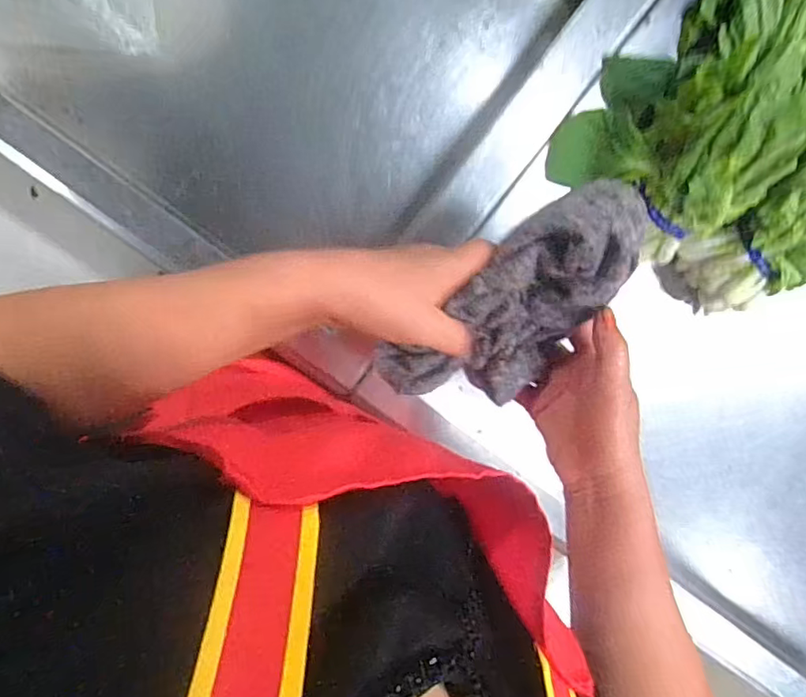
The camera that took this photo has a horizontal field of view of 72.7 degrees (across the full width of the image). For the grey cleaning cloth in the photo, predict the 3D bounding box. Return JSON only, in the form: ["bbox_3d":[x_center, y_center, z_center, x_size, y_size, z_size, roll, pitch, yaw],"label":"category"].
[{"bbox_3d":[0.082,-0.025,0.400,0.097,0.065,0.213,40,118,-10],"label":"grey cleaning cloth"}]

